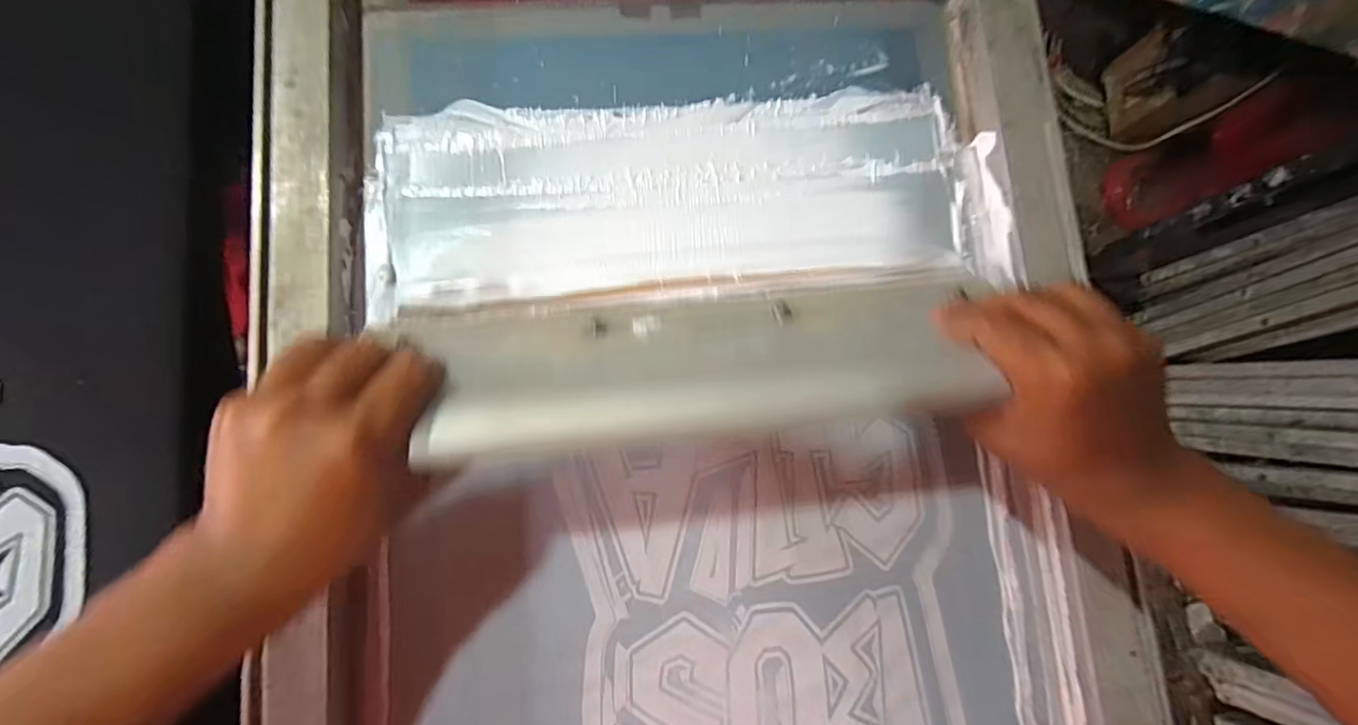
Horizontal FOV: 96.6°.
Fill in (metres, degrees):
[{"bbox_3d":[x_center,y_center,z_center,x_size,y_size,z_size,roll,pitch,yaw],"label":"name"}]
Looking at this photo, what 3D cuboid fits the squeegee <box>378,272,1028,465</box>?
[{"bbox_3d":[0.008,-0.005,0.316,0.286,0.029,0.122,-5,44,-5],"label":"squeegee"}]

